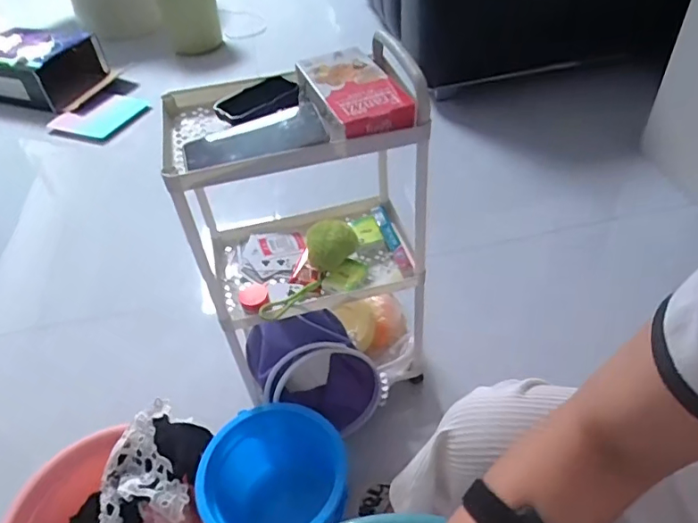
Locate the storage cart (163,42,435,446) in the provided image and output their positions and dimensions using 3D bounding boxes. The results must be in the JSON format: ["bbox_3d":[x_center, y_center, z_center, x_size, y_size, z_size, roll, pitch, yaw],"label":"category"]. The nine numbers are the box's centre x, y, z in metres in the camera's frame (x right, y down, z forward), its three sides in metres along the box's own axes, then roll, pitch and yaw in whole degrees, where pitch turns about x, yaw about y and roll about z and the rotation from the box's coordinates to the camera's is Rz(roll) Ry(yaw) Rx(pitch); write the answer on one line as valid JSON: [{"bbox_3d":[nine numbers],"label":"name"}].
[{"bbox_3d":[-0.041,-0.015,0.794,0.317,0.508,0.264,-12,45,-5],"label":"storage cart"}]

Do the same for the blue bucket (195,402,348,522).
[{"bbox_3d":[-0.106,0.354,0.787,0.201,0.187,0.192,-3,45,3],"label":"blue bucket"}]

